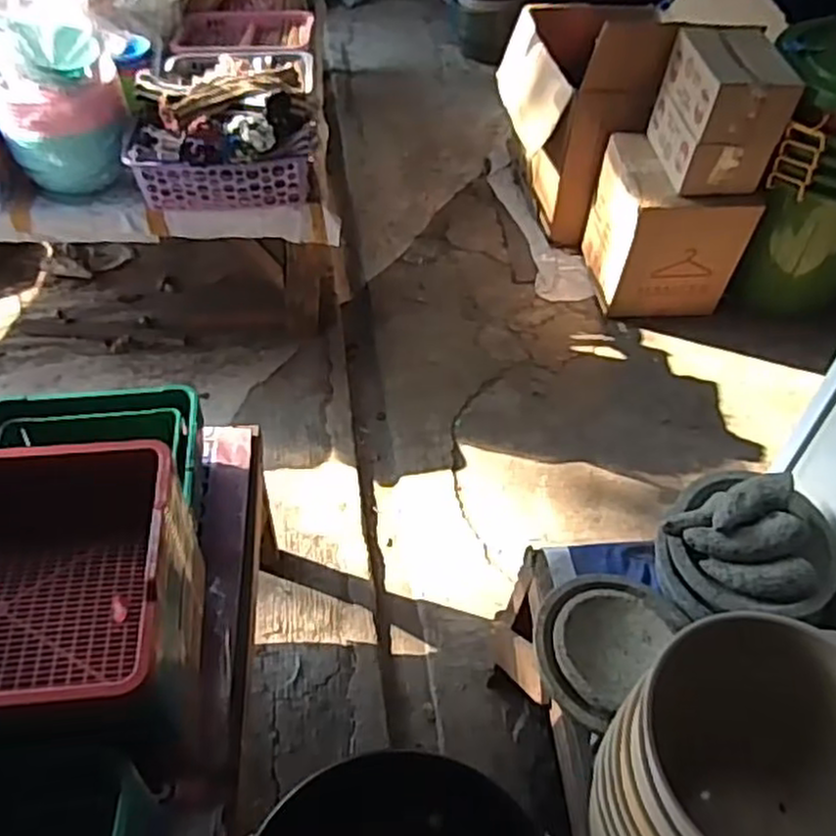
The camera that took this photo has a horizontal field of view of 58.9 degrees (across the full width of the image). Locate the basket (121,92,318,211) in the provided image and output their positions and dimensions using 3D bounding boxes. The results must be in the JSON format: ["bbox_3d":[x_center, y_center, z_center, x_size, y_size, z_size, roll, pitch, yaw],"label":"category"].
[{"bbox_3d":[-0.453,-0.625,1.718,0.416,0.224,0.210,-3,47,-6],"label":"basket"}]

